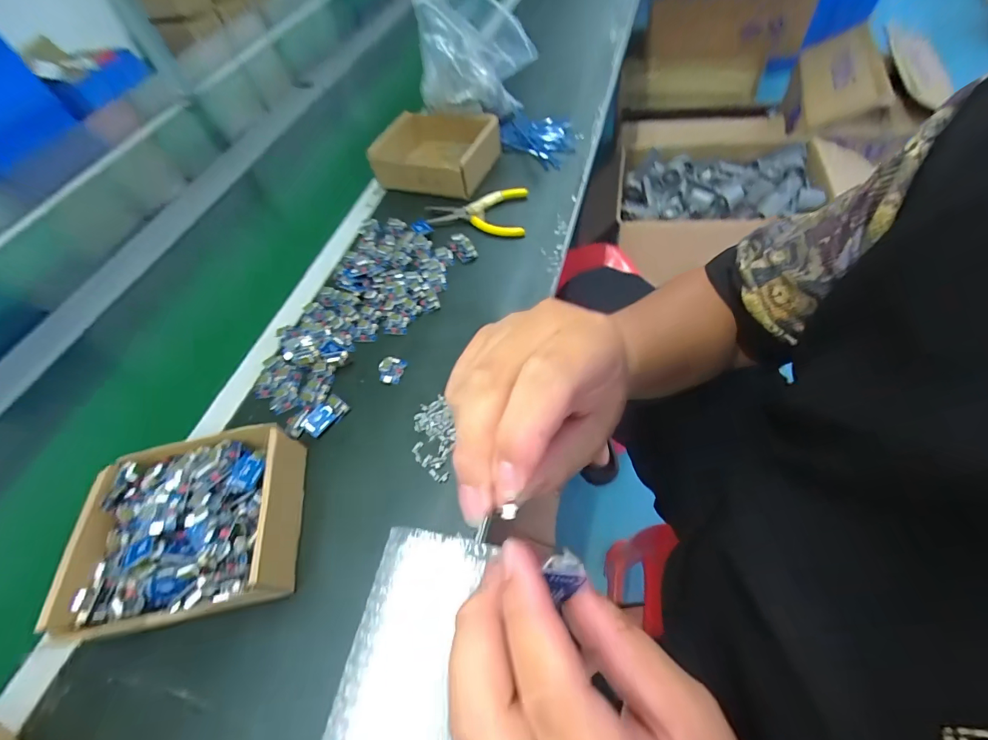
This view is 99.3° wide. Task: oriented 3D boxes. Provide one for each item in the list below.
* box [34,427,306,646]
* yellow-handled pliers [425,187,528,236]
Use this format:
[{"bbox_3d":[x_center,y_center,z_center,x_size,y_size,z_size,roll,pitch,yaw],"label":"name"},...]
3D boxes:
[{"bbox_3d":[-0.259,0.135,0.364,0.177,0.054,0.151,-14,55,1],"label":"box"},{"bbox_3d":[-0.027,-0.223,0.592,0.143,0.017,0.086,0,56,11],"label":"yellow-handled pliers"}]

